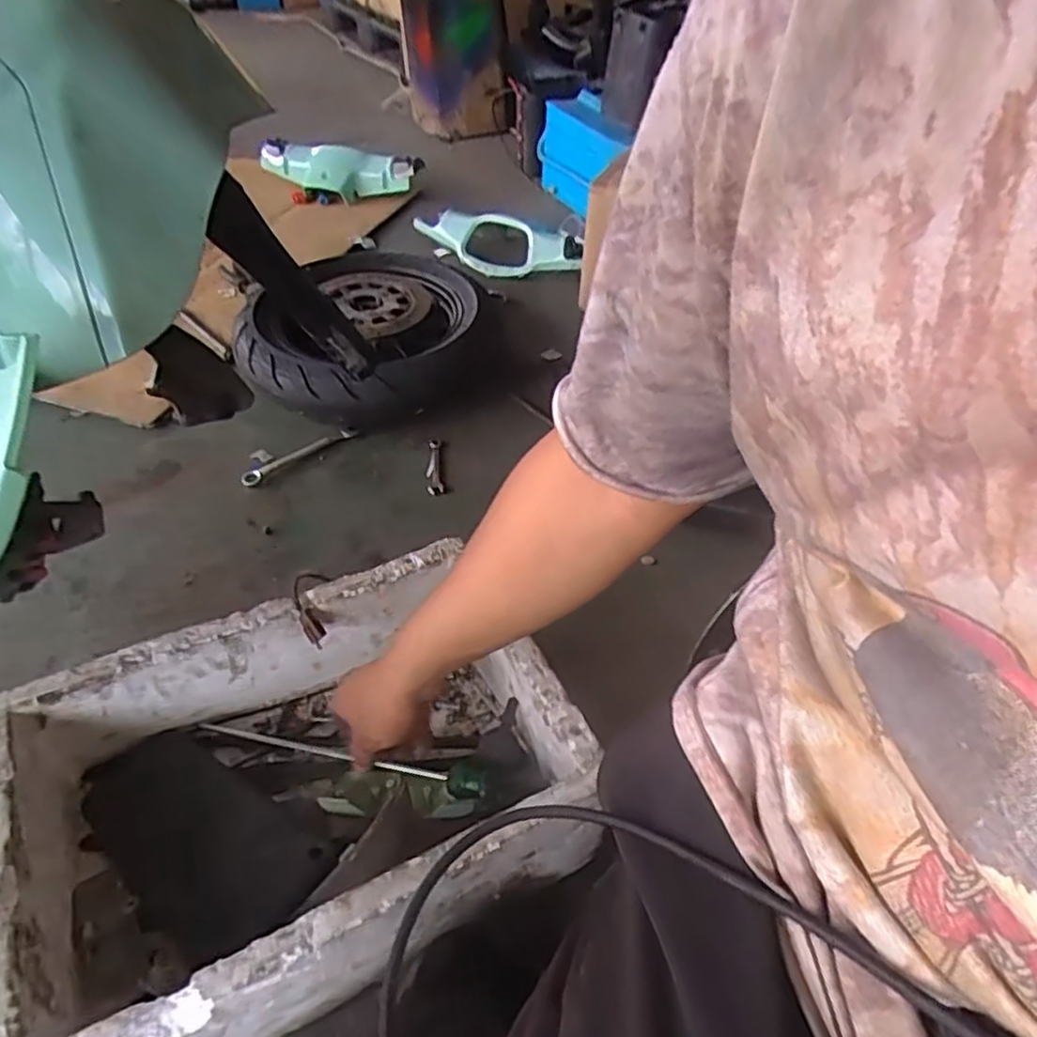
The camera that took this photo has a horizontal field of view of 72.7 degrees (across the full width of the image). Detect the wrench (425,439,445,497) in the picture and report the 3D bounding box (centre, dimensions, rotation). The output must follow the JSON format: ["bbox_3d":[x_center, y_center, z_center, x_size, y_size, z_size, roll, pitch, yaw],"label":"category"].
[{"bbox_3d":[-0.128,-0.078,1.068,0.025,0.009,0.123,-5,44,-7],"label":"wrench"}]

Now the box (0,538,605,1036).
[{"bbox_3d":[-0.188,0.236,0.626,0.437,0.150,0.305,-20,48,-20],"label":"box"}]

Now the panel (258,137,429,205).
[{"bbox_3d":[-0.430,-0.832,1.690,0.390,0.116,0.094,-1,44,-3],"label":"panel"}]

